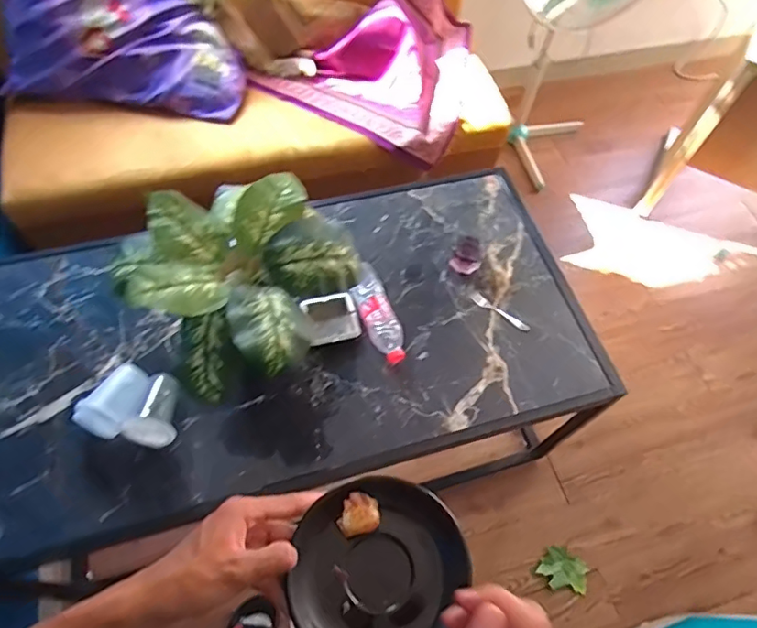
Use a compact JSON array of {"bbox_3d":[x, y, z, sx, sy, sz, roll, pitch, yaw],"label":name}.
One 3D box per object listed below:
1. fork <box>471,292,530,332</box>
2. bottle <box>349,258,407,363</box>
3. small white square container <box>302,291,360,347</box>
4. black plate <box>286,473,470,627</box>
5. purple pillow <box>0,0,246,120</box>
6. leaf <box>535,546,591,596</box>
[{"bbox_3d":[0.263,-0.001,1.123,0.134,0.008,0.024,36,65,14],"label":"fork"},{"bbox_3d":[-0.001,0.002,1.075,0.067,0.052,0.227,-21,65,-15],"label":"bottle"},{"bbox_3d":[-0.100,0.010,1.080,0.114,0.042,0.112,-13,64,-11],"label":"small white square container"},{"bbox_3d":[-0.001,0.196,0.404,0.125,0.021,0.137,2,62,-3],"label":"black plate"},{"bbox_3d":[-0.662,-0.744,1.396,0.605,0.380,0.093,6,17,-16],"label":"purple pillow"},{"bbox_3d":[0.486,0.676,1.365,0.126,0.008,0.100,31,64,12],"label":"leaf"}]

